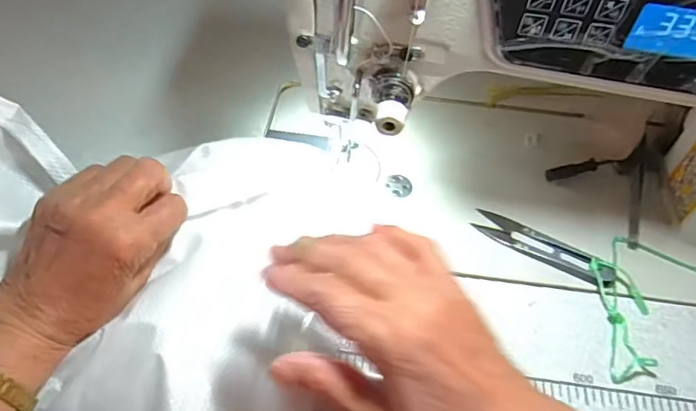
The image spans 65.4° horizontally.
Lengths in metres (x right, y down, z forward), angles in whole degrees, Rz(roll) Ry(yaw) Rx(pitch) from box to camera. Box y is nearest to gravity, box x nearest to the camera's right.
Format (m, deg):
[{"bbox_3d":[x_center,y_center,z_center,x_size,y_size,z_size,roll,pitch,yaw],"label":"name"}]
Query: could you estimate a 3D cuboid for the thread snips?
[{"bbox_3d":[0.140,0.029,0.386,0.101,0.010,0.024,28,56,18],"label":"thread snips"}]

